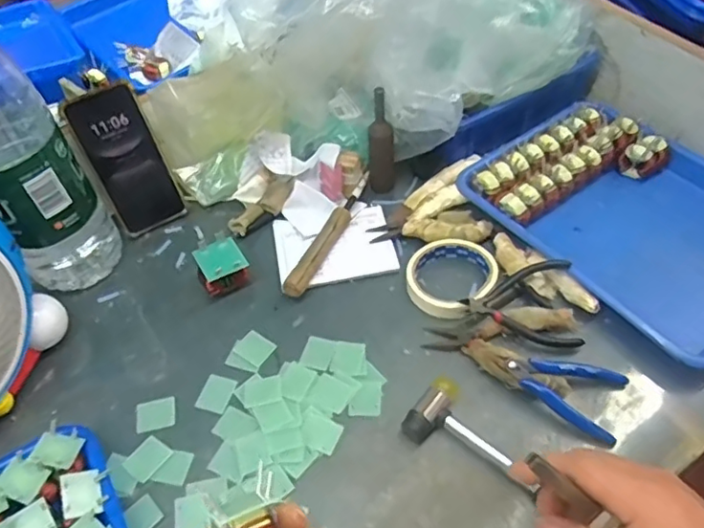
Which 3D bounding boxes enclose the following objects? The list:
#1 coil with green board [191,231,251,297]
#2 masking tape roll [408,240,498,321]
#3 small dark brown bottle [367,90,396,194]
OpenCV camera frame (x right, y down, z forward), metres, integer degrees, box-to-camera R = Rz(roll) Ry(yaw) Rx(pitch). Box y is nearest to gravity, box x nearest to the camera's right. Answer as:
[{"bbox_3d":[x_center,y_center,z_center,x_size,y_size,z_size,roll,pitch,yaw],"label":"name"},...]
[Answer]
[{"bbox_3d":[-0.140,0.006,0.624,0.049,0.048,0.055,-27,54,-16],"label":"coil with green board"},{"bbox_3d":[0.102,0.012,0.611,0.084,0.020,0.091,-2,51,3],"label":"masking tape roll"},{"bbox_3d":[0.034,-0.143,0.679,0.031,0.139,0.022,-1,49,5],"label":"small dark brown bottle"}]

